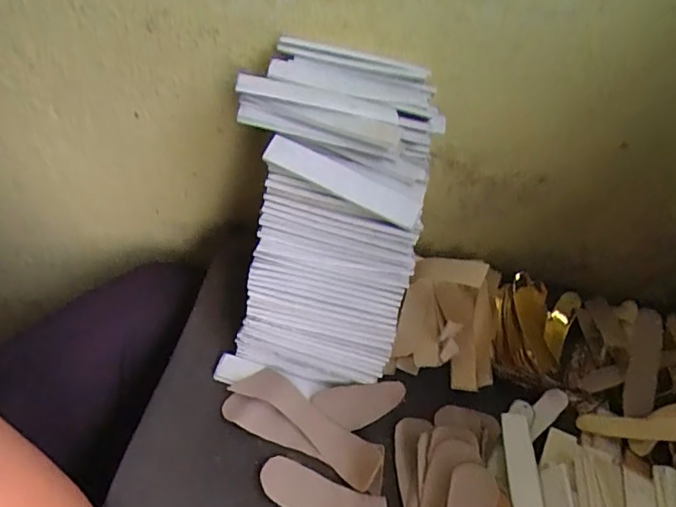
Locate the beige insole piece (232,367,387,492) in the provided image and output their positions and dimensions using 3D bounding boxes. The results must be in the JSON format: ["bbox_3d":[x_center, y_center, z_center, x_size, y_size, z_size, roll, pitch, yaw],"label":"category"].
[{"bbox_3d":[-0.021,0.117,0.346,0.115,0.012,0.030,30,51,21],"label":"beige insole piece"}]

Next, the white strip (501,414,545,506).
[{"bbox_3d":[0.124,0.158,0.327,0.021,0.006,0.107,-6,41,14],"label":"white strip"}]

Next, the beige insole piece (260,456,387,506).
[{"bbox_3d":[-0.008,0.156,0.316,0.085,0.008,0.028,18,48,11],"label":"beige insole piece"}]

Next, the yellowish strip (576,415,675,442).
[{"bbox_3d":[0.220,0.125,0.355,0.010,0.089,0.015,54,50,-17],"label":"yellowish strip"}]

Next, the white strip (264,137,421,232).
[{"bbox_3d":[0.004,-0.047,0.325,0.106,0.009,0.022,26,88,-4],"label":"white strip"}]

